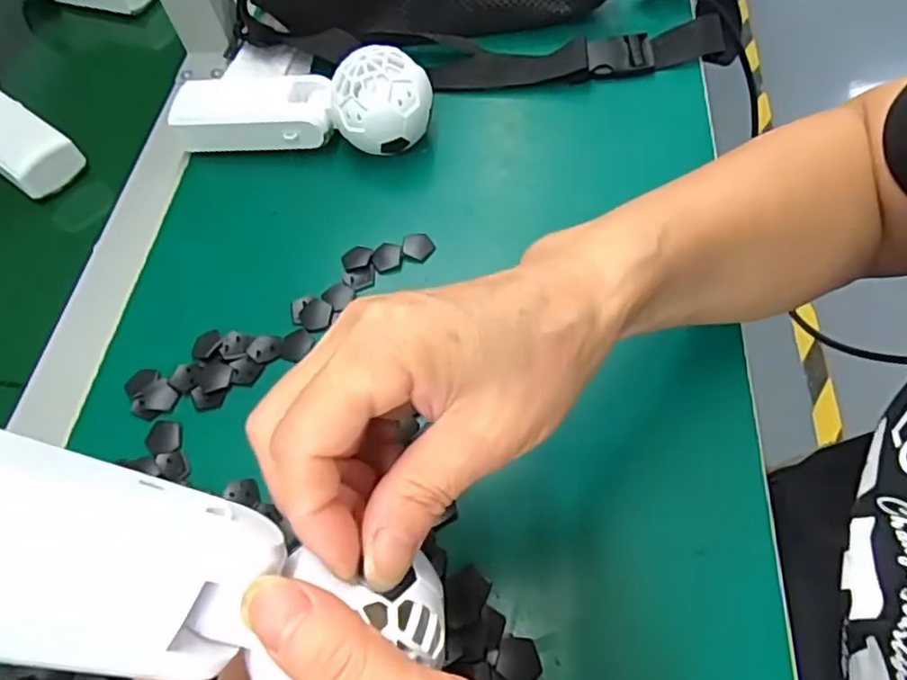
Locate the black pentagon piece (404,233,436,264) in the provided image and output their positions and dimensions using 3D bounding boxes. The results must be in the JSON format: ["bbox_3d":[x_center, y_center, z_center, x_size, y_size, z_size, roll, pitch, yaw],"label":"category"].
[{"bbox_3d":[-0.021,-0.056,0.373,0.018,0.004,0.018,25,66,22],"label":"black pentagon piece"}]

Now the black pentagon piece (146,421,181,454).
[{"bbox_3d":[-0.149,0.049,0.325,0.018,0.004,0.017,2,60,10],"label":"black pentagon piece"}]

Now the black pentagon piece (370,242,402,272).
[{"bbox_3d":[-0.039,-0.049,0.369,0.017,0.004,0.018,-7,59,5],"label":"black pentagon piece"}]

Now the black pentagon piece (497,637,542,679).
[{"bbox_3d":[0.027,0.130,0.254,0.017,0.004,0.018,0,59,9],"label":"black pentagon piece"}]

